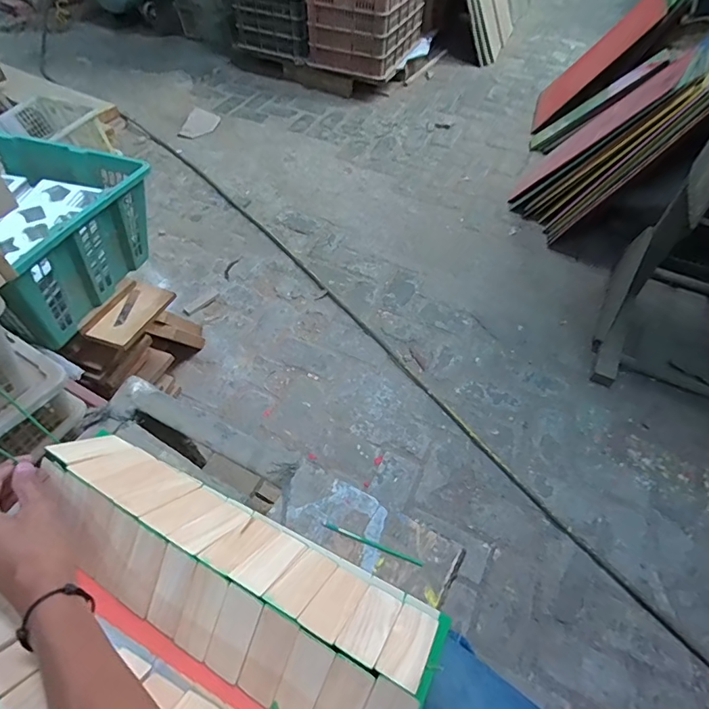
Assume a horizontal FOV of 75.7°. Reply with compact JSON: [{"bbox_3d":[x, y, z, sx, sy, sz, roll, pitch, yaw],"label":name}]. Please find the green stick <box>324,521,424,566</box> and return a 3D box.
[{"bbox_3d":[0.016,0.173,0.415,0.094,0.005,0.005,20,56,12],"label":"green stick"}]

